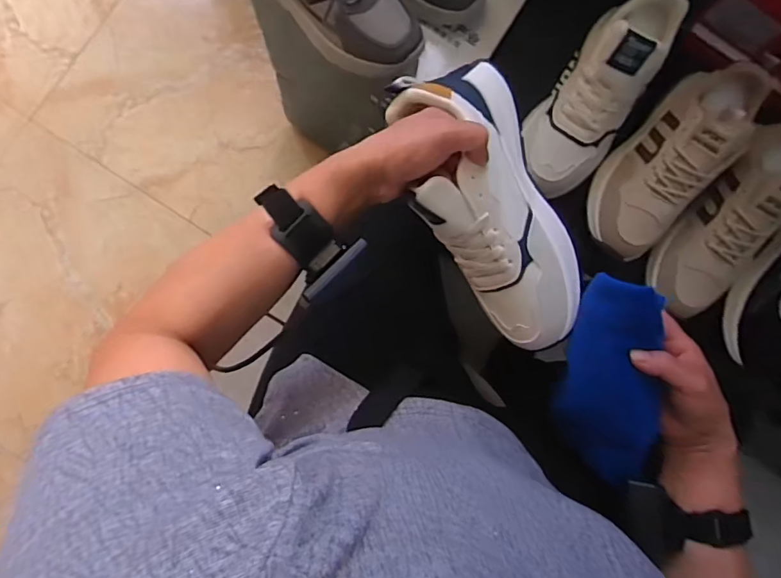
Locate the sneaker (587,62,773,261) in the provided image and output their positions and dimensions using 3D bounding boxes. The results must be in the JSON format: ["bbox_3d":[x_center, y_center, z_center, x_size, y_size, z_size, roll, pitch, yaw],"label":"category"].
[{"bbox_3d":[0.334,-0.147,0.570,0.100,0.129,0.235,40,85,-2],"label":"sneaker"}]

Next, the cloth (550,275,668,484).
[{"bbox_3d":[0.197,0.082,0.439,0.070,0.050,0.183,-6,104,-7],"label":"cloth"}]

